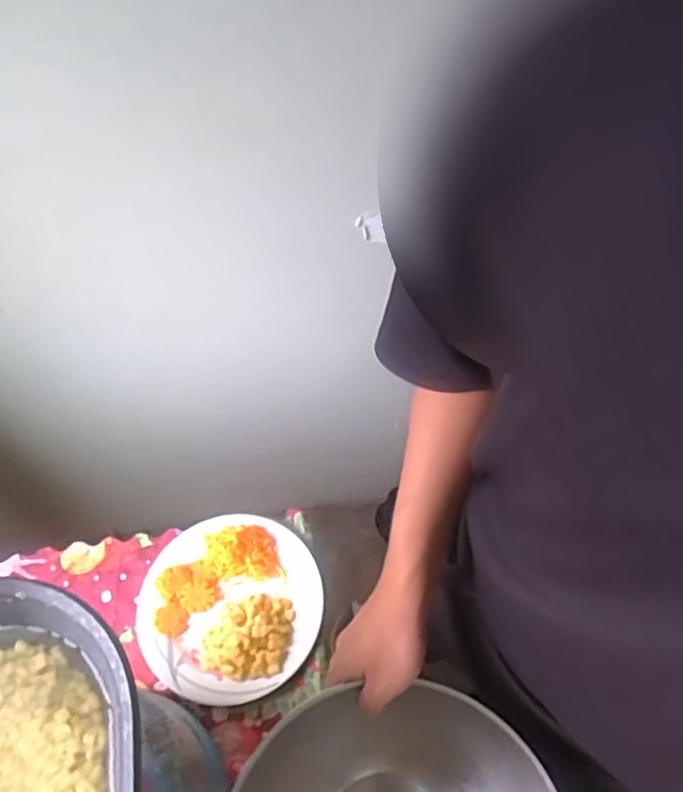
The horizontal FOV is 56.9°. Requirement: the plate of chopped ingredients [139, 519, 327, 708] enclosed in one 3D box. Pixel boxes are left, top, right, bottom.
[{"bbox_3d":[-0.128,0.237,0.720,0.204,0.030,0.197,-1,57,1],"label":"plate of chopped ingredients"}]

